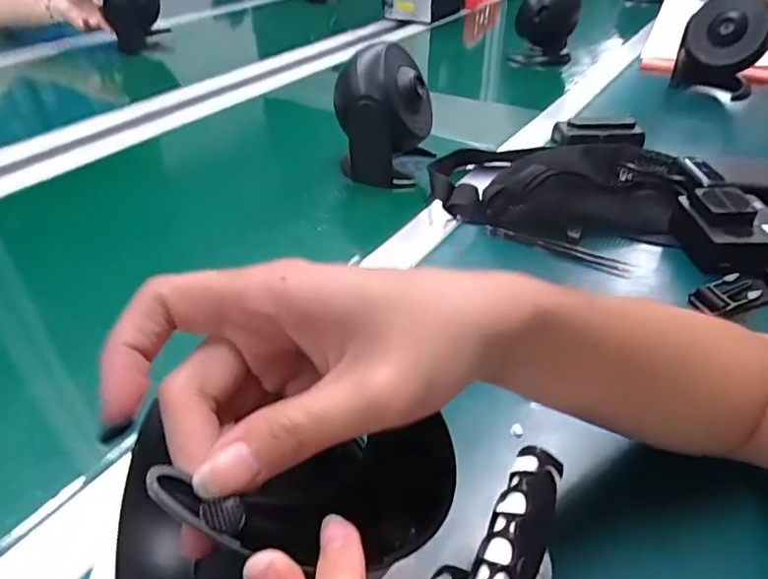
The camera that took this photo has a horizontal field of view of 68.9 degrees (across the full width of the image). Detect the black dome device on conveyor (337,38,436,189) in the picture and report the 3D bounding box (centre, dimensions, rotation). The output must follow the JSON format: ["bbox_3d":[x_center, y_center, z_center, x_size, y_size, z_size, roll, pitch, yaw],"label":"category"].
[{"bbox_3d":[0.000,-0.187,0.615,0.102,0.140,0.092,-2,36,-2],"label":"black dome device on conveyor"}]

